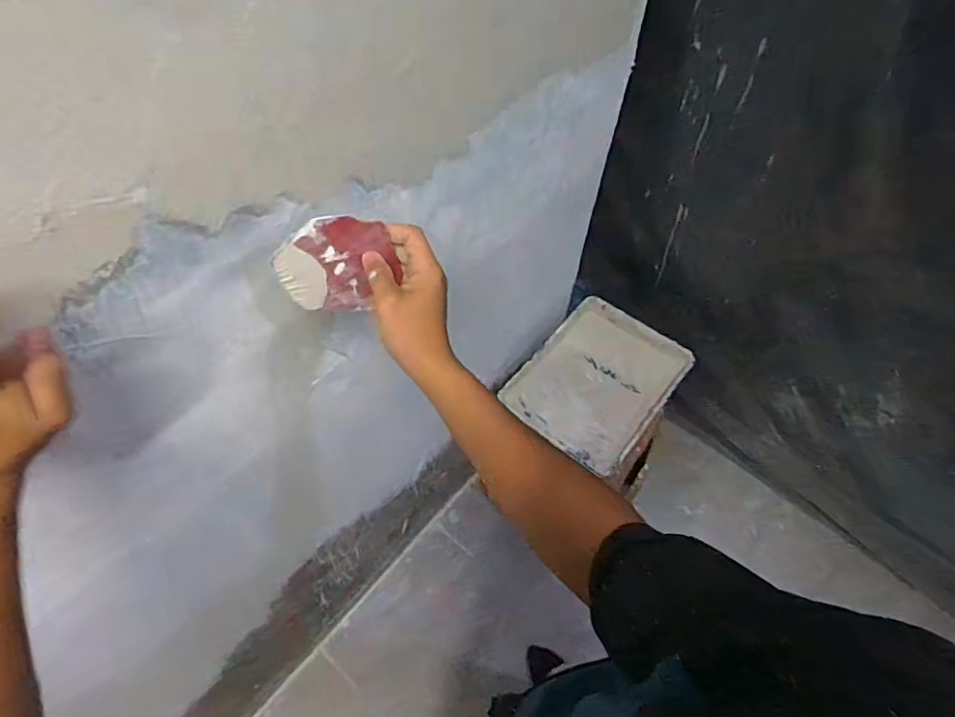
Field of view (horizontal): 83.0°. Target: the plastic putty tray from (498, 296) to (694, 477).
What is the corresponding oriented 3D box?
[{"bbox_3d":[0.251,0.050,1.141,0.277,0.077,0.339,36,62,19],"label":"plastic putty tray"}]

